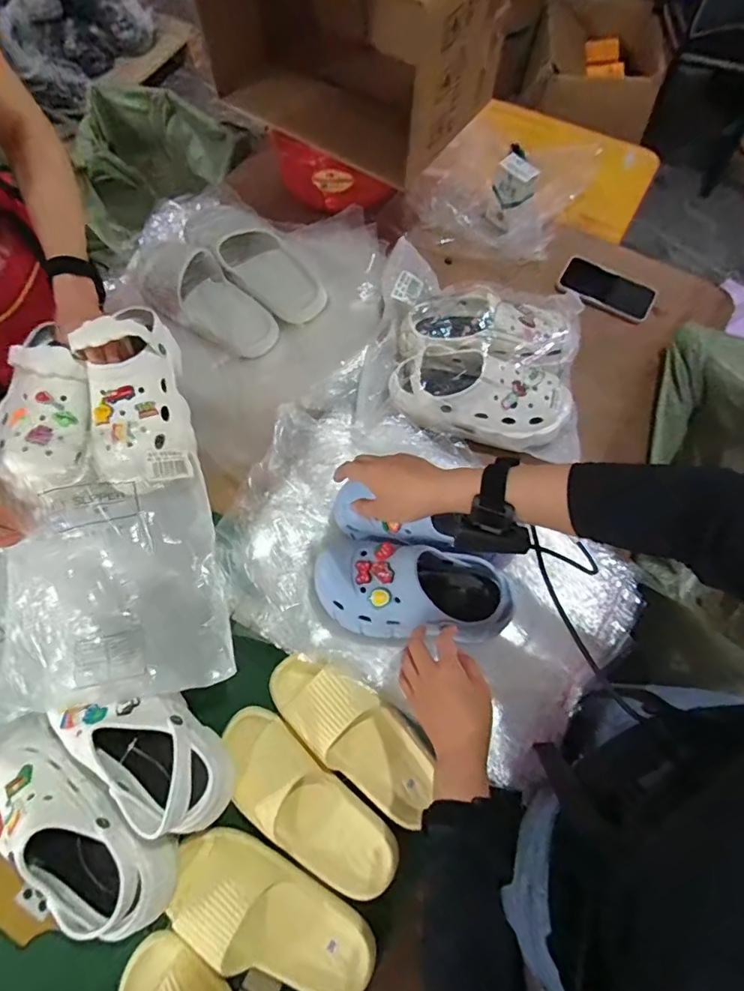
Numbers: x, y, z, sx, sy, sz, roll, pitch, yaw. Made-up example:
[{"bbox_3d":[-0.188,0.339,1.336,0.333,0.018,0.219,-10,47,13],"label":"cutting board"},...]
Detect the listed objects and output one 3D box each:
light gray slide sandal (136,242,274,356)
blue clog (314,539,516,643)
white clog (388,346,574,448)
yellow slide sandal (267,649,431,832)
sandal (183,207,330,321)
[{"bbox_3d":[-0.271,-0.321,0.787,0.268,0.063,0.114,42,75,15],"label":"light gray slide sandal"},{"bbox_3d":[0.047,0.116,0.605,0.231,0.084,0.107,6,69,1],"label":"blue clog"},{"bbox_3d":[0.163,-0.144,0.719,0.263,0.079,0.103,12,69,5],"label":"white clog"},{"bbox_3d":[-0.022,0.288,0.608,0.238,0.048,0.093,40,74,14],"label":"yellow slide sandal"},{"bbox_3d":[-0.192,-0.391,0.810,0.119,0.068,0.275,-38,73,-13],"label":"sandal"}]

